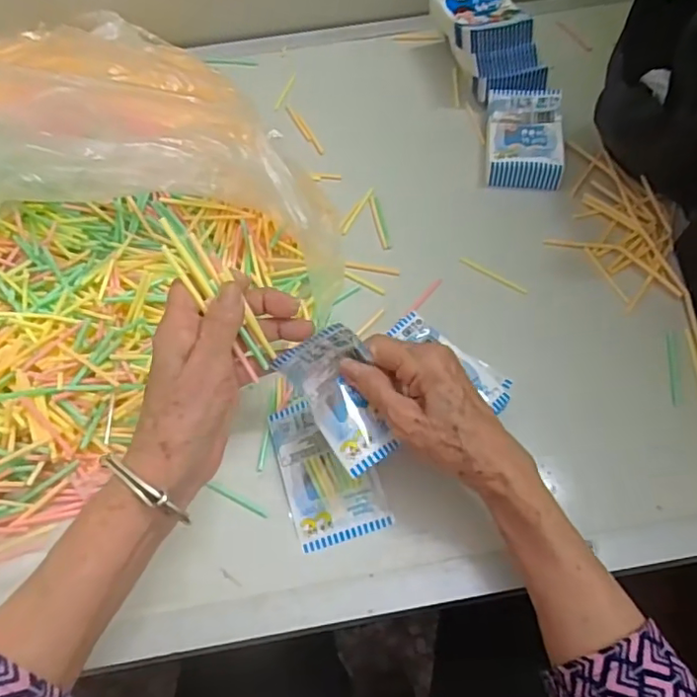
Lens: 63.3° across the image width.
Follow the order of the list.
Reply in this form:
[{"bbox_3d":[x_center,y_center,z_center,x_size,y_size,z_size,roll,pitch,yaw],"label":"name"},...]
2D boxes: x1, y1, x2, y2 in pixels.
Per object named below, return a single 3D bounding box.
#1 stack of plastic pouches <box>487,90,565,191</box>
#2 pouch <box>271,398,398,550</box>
[{"bbox_3d":[0.170,-0.203,0.549,0.068,0.029,0.107,4,61,6],"label":"stack of plastic pouches"},{"bbox_3d":[-0.015,0.086,0.411,0.065,0.012,0.103,-17,61,-6],"label":"pouch"}]

